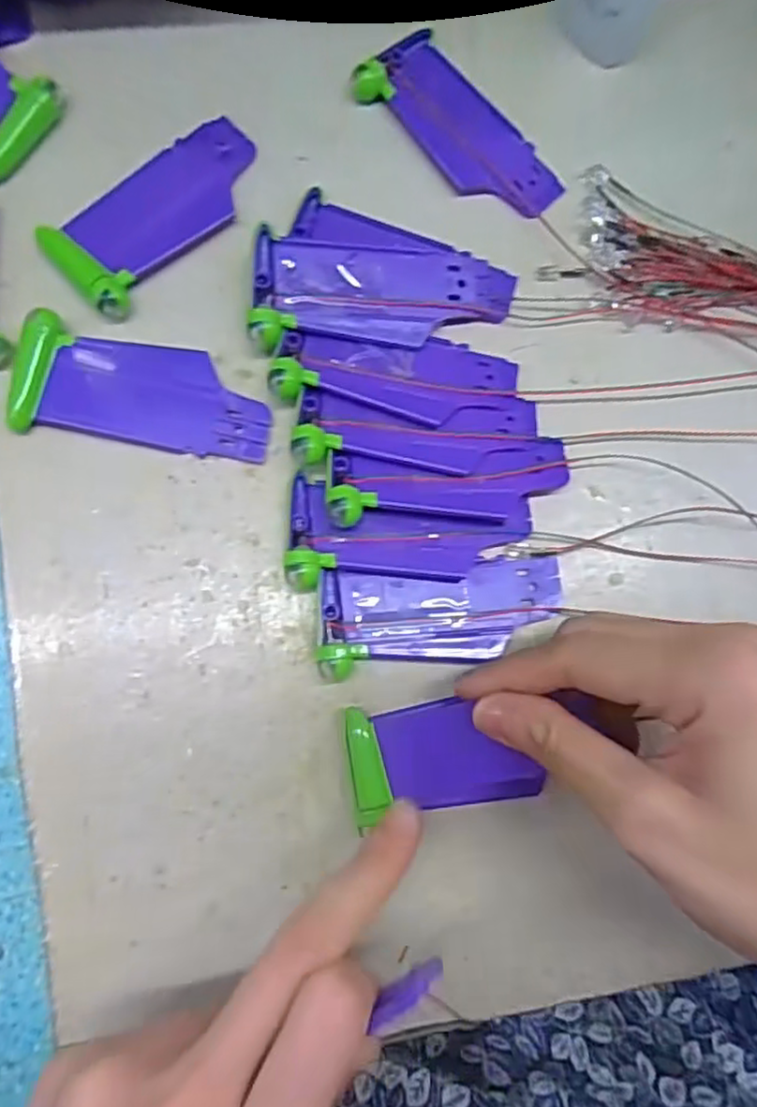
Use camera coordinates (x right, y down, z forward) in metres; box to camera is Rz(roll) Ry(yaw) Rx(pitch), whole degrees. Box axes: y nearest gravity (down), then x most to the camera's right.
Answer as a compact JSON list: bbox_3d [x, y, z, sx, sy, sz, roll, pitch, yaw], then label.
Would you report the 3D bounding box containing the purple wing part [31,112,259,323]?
[{"bbox_3d":[-0.082,-0.131,0.259,0.038,0.009,0.088,44,80,1],"label":"purple wing part"}]

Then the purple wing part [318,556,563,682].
[{"bbox_3d":[0.024,0.022,0.249,0.089,0.008,0.036,-4,83,-6],"label":"purple wing part"}]

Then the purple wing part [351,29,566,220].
[{"bbox_3d":[0.034,-0.171,0.278,0.089,0.008,0.038,45,80,2],"label":"purple wing part"}]

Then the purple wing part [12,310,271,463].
[{"bbox_3d":[-0.084,-0.059,0.249,0.088,0.009,0.040,7,82,-5],"label":"purple wing part"}]

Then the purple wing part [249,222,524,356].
[{"bbox_3d":[0.003,-0.096,0.261,0.099,0.013,0.041,1,82,-5],"label":"purple wing part"}]

